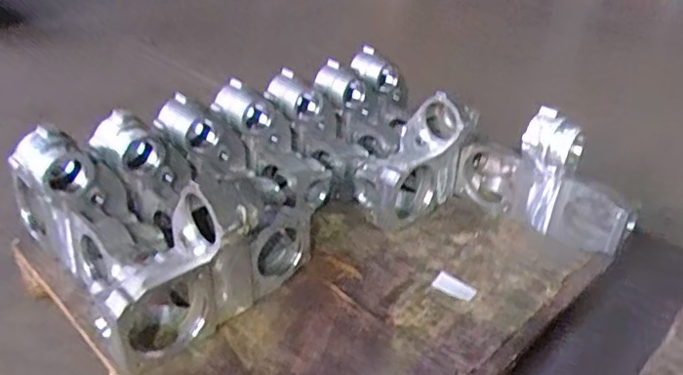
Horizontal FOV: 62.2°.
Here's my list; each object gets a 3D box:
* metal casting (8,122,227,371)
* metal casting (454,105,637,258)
[{"bbox_3d":[-0.411,0.084,1.030,0.198,0.290,0.398,-24,40,-37],"label":"metal casting"},{"bbox_3d":[0.517,-0.039,1.439,0.164,0.299,0.439,-23,39,-36],"label":"metal casting"}]

